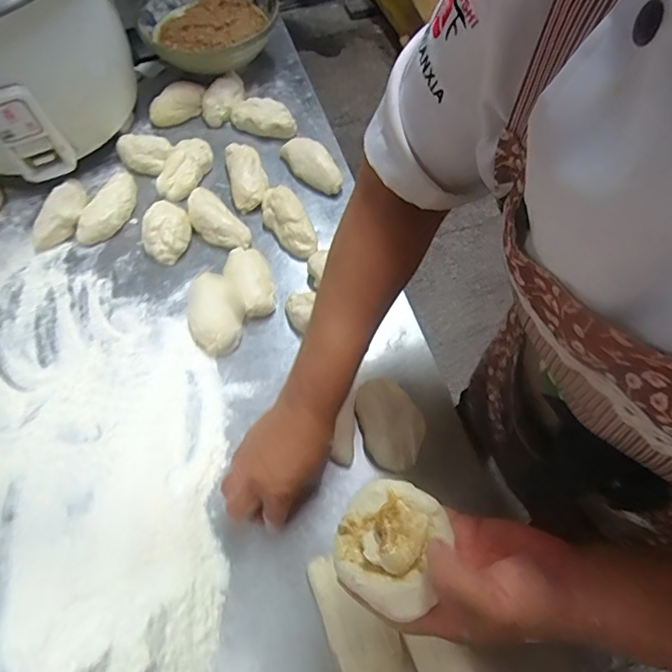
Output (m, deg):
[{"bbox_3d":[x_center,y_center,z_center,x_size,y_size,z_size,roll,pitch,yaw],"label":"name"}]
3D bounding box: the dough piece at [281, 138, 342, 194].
[{"bbox_3d":[-0.034,-0.241,0.699,0.052,0.025,0.112,-29,66,-12],"label":"dough piece"}]

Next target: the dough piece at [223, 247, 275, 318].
[{"bbox_3d":[-0.104,-0.070,0.609,0.051,0.033,0.095,-30,66,-13],"label":"dough piece"}]

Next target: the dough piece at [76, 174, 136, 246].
[{"bbox_3d":[-0.307,-0.175,0.675,0.055,0.034,0.116,21,65,12],"label":"dough piece"}]

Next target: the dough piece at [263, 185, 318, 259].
[{"bbox_3d":[-0.061,-0.146,0.645,0.048,0.033,0.115,-24,65,-10],"label":"dough piece"}]

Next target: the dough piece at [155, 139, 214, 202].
[{"bbox_3d":[-0.213,-0.235,0.699,0.053,0.030,0.103,20,65,11],"label":"dough piece"}]

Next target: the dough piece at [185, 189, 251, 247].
[{"bbox_3d":[-0.160,-0.155,0.654,0.052,0.038,0.123,-39,68,-17],"label":"dough piece"}]

